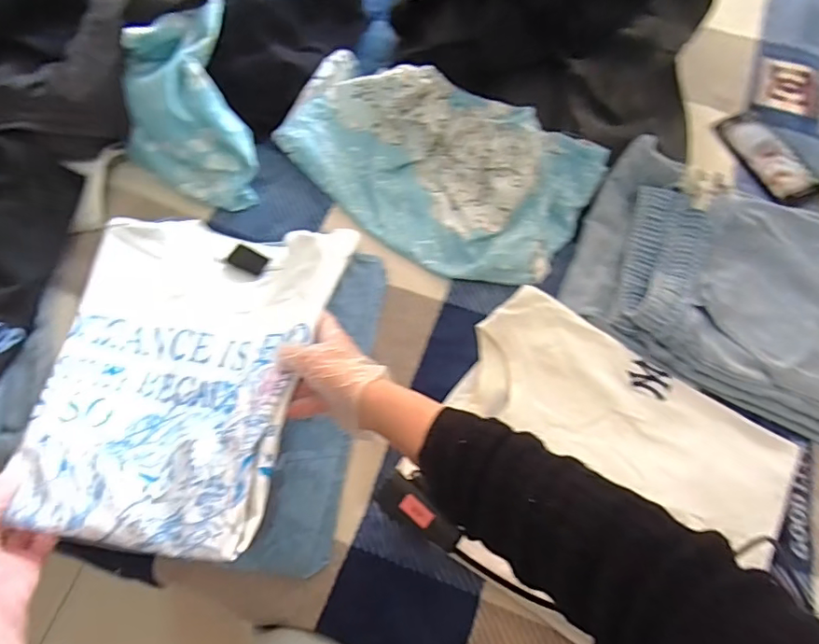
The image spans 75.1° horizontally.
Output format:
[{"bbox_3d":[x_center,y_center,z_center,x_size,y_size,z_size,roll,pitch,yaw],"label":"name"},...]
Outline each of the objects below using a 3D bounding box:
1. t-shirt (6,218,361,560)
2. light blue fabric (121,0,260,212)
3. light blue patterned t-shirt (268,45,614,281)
[{"bbox_3d":[-0.229,0.044,0.540,0.277,0.058,0.335,6,59,14],"label":"t-shirt"},{"bbox_3d":[-0.274,-0.253,0.639,0.149,0.111,0.207,-13,70,-8],"label":"light blue fabric"},{"bbox_3d":[0.022,-0.199,0.657,0.385,0.086,0.210,31,70,9],"label":"light blue patterned t-shirt"}]

